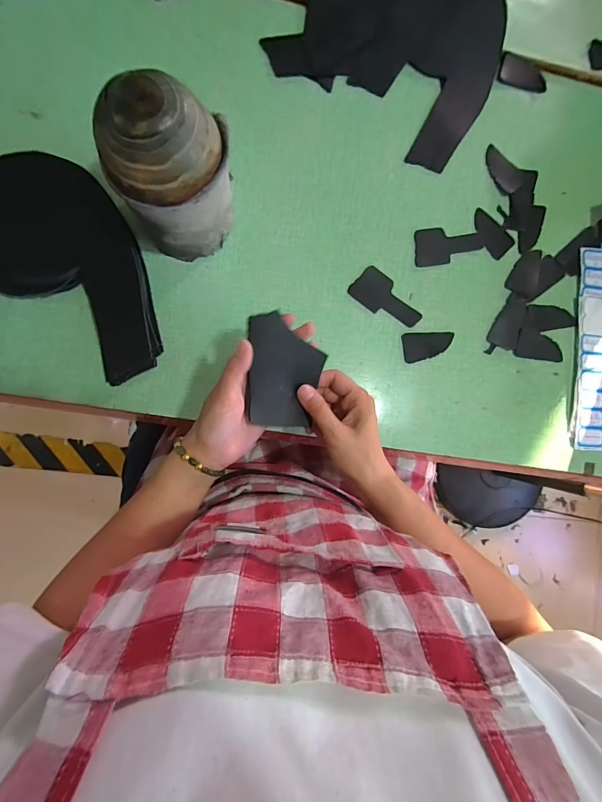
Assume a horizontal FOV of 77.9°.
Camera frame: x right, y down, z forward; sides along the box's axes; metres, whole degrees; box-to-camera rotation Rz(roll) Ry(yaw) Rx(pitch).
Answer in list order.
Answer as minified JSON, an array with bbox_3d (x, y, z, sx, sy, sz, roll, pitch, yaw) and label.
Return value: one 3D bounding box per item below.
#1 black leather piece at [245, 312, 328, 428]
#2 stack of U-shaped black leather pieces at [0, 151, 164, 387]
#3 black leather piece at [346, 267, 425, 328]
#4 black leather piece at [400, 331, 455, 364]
[{"bbox_3d":[-0.014,-0.028,0.363,0.072,0.006,0.106,0,103,-16],"label":"black leather piece"},{"bbox_3d":[-0.287,-0.138,0.402,0.233,0.024,0.242,-5,90,-6],"label":"stack of U-shaped black leather pieces"},{"bbox_3d":[0.105,-0.123,0.450,0.089,0.004,0.045,35,86,-5],"label":"black leather piece"},{"bbox_3d":[0.159,-0.067,0.465,0.065,0.004,0.037,-3,90,-6],"label":"black leather piece"}]

